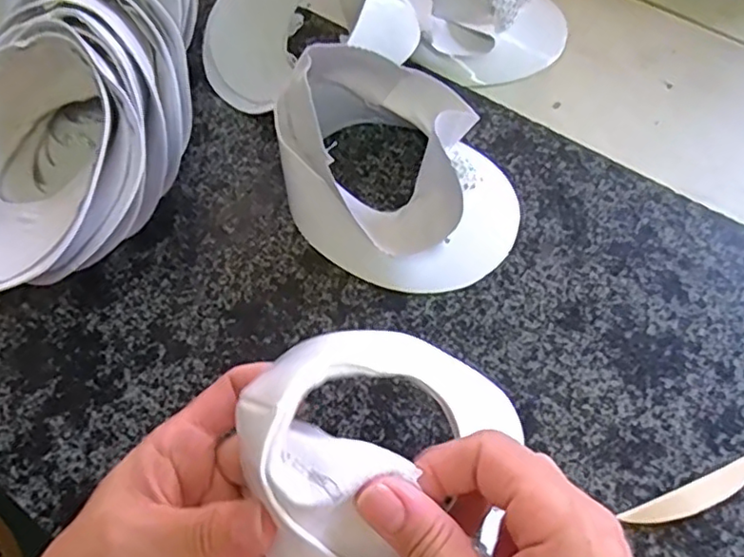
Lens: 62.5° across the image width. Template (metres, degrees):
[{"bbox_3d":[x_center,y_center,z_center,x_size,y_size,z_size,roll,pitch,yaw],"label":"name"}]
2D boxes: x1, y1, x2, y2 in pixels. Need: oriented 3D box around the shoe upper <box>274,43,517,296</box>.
[{"bbox_3d":[0.012,-0.070,0.366,0.156,0.087,0.113,35,69,19],"label":"shoe upper"}]

